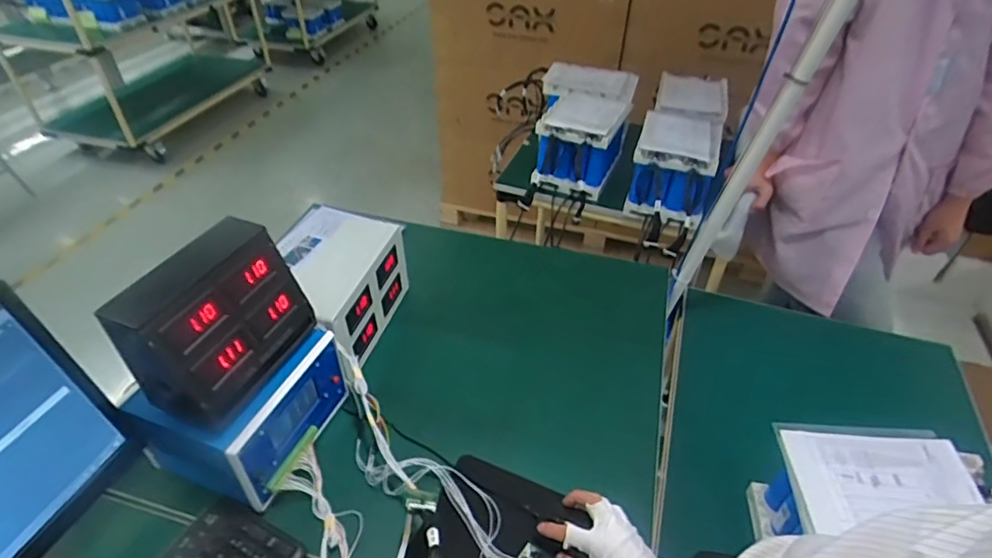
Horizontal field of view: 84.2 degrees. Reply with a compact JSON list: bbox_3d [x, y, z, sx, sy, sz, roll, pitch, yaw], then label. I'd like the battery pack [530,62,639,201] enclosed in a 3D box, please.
[{"bbox_3d":[0.209,-0.362,1.322,0.221,0.188,0.297,7,41,7],"label":"battery pack"}]

